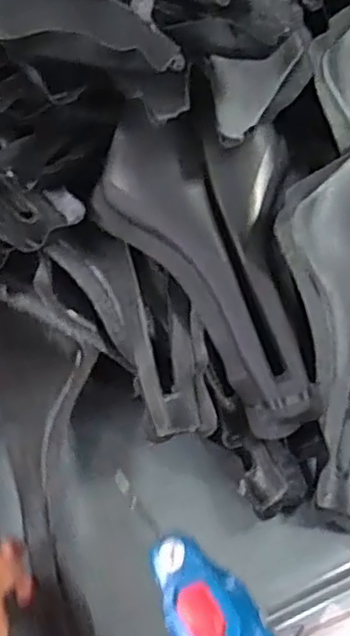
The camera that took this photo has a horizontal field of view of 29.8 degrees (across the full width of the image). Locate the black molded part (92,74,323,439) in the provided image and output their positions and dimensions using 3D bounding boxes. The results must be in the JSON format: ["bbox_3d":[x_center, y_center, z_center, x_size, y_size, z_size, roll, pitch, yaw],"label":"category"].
[{"bbox_3d":[0.036,-0.036,0.405,0.119,0.035,0.213,-20,80,-15],"label":"black molded part"}]

